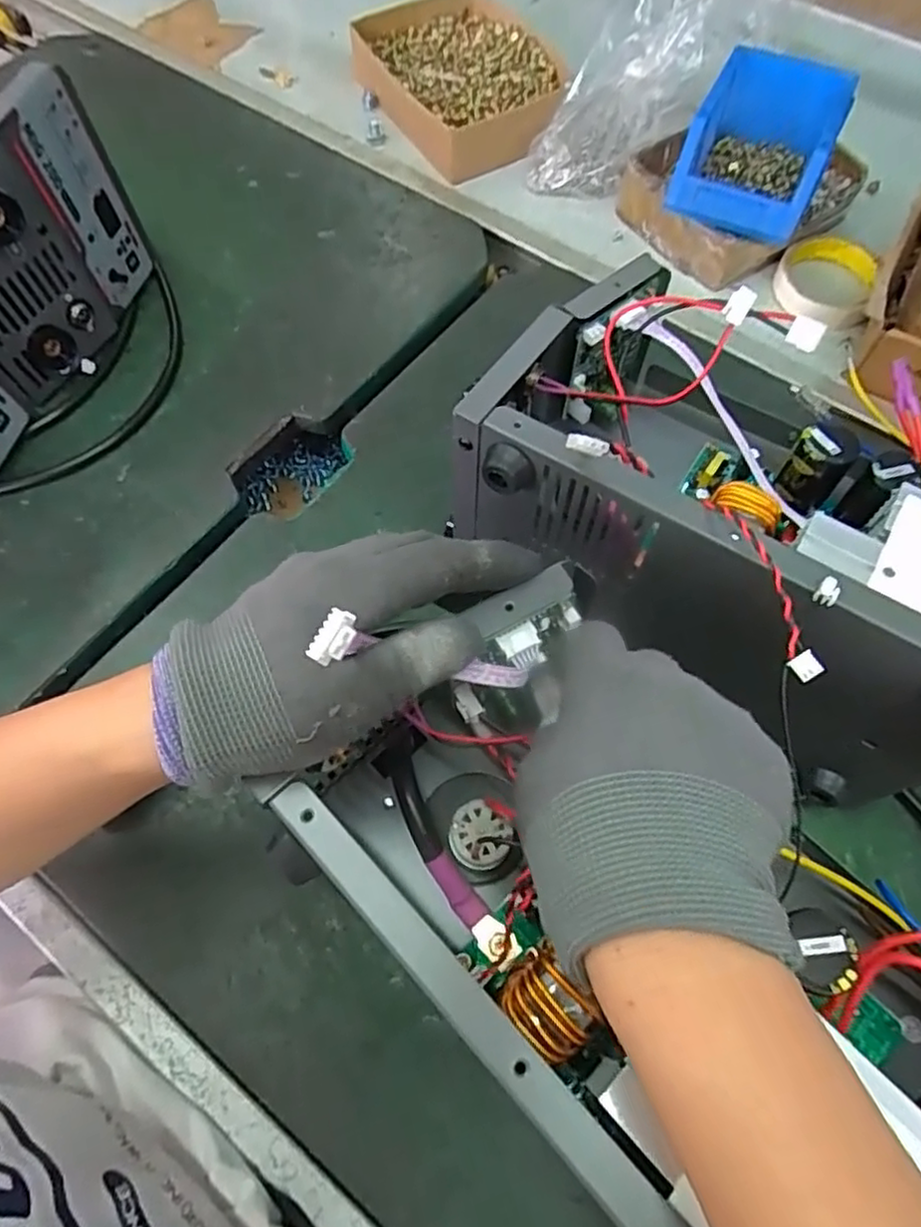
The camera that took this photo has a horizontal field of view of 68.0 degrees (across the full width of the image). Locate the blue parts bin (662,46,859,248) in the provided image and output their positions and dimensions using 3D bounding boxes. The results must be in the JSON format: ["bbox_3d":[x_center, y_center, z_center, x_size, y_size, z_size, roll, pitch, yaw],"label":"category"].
[{"bbox_3d":[0.251,-0.383,0.573,0.117,0.072,0.150,24,68,11],"label":"blue parts bin"}]

